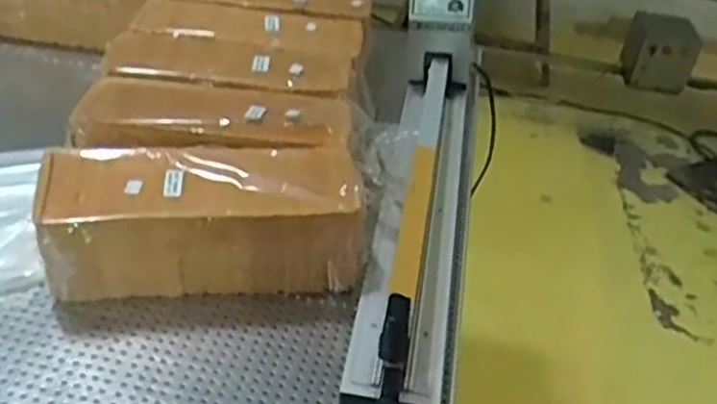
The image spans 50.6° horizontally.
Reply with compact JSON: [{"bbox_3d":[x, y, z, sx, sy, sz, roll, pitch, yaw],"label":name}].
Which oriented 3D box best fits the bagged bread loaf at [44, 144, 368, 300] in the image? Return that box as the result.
[{"bbox_3d":[-0.180,0.032,0.886,0.346,0.144,0.149,-2,37,-12],"label":"bagged bread loaf"}]

